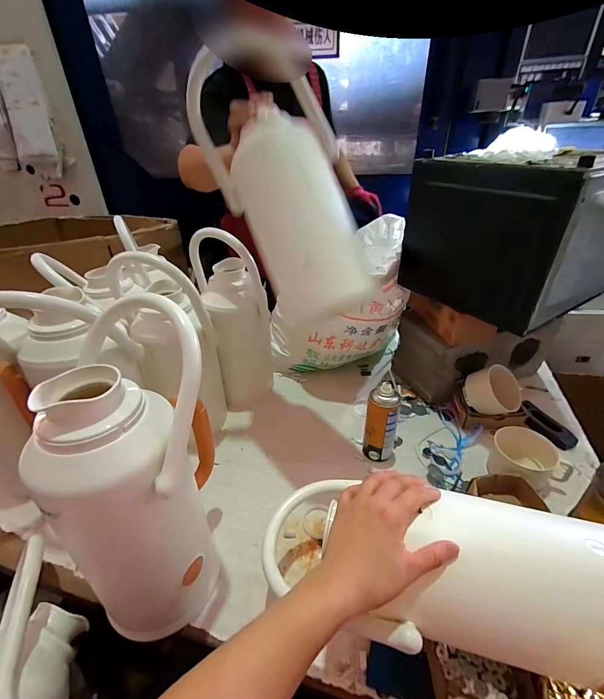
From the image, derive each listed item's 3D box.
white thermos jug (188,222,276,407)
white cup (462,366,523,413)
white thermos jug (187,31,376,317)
[{"bbox_3d":[-0.155,-0.066,0.827,0.142,0.422,0.135,-16,35,-21],"label":"white thermos jug"},{"bbox_3d":[0.445,0.095,0.785,0.110,0.107,0.070,-1,-11,-19],"label":"white cup"},{"bbox_3d":[-0.033,-0.255,0.538,0.149,0.422,0.145,-25,4,-32],"label":"white thermos jug"}]

